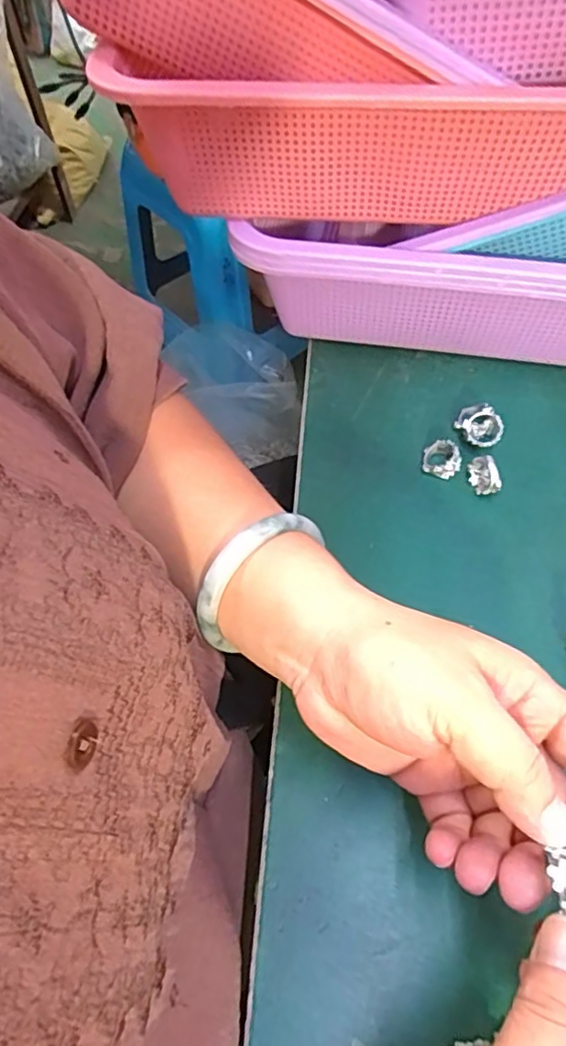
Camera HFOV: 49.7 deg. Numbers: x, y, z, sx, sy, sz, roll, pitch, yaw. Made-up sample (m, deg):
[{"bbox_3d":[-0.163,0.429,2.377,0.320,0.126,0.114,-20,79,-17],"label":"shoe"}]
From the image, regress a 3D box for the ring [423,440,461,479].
[{"bbox_3d":[0.095,-0.039,0.363,0.021,0.013,0.022,-2,57,3],"label":"ring"}]

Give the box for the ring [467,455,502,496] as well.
[{"bbox_3d":[0.115,-0.027,0.352,0.010,0.019,0.024,-12,57,-4],"label":"ring"}]

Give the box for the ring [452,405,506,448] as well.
[{"bbox_3d":[0.118,-0.060,0.372,0.018,0.018,0.030,-31,60,-15],"label":"ring"}]

